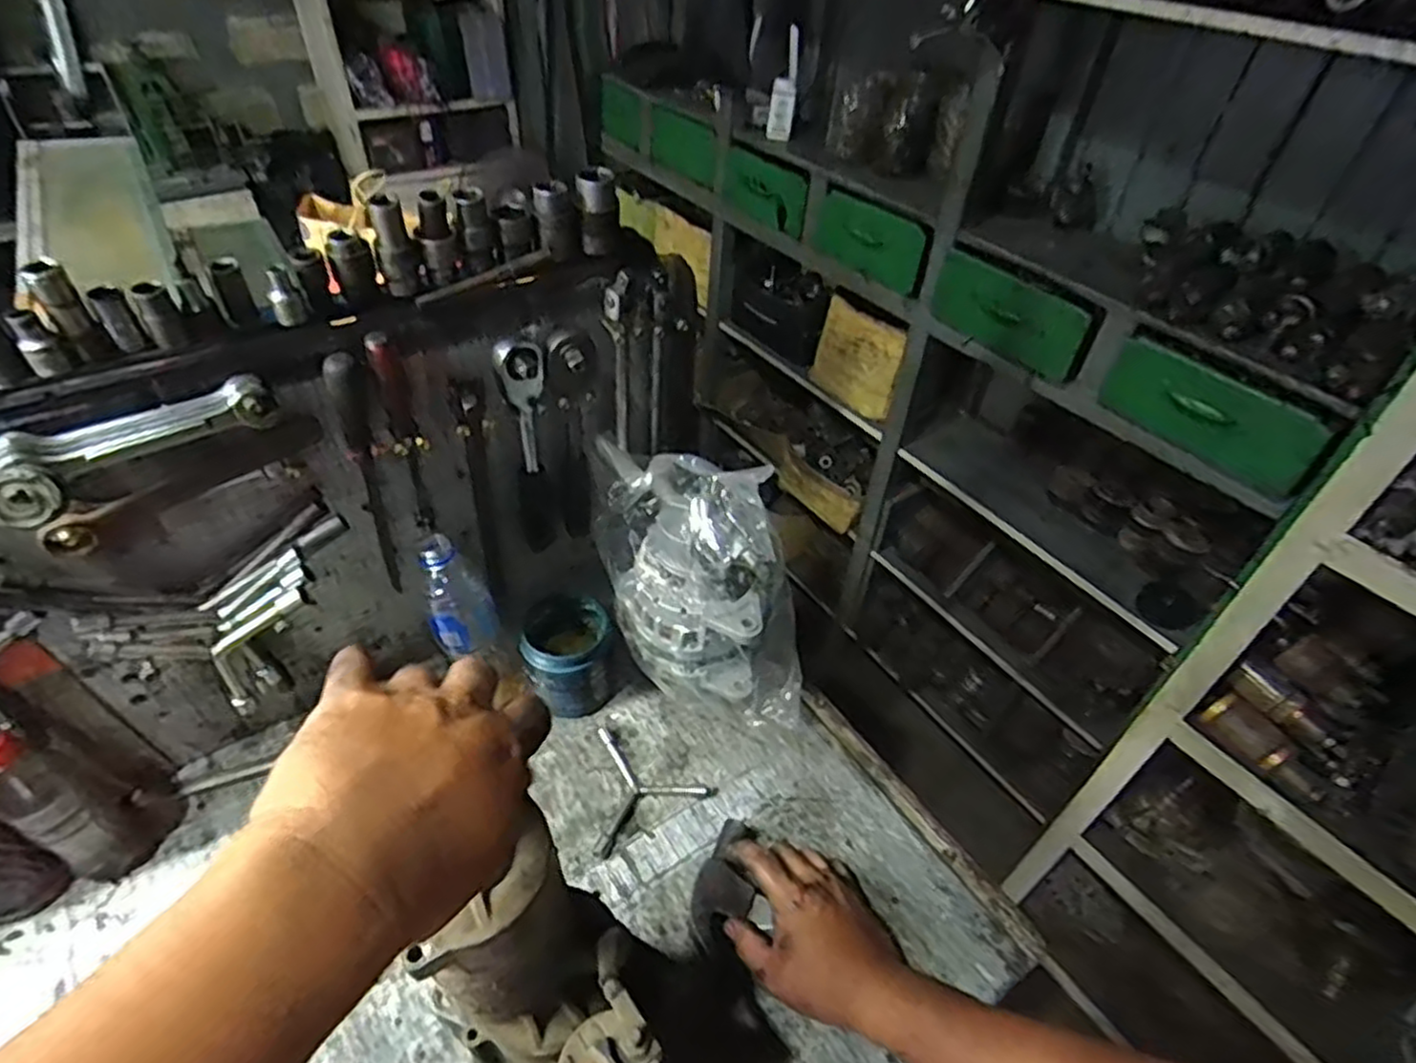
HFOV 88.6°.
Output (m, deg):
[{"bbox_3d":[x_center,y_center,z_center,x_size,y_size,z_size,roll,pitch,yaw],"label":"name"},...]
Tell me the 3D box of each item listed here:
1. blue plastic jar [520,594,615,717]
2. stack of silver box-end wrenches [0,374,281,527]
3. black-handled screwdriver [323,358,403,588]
[{"bbox_3d":[-0.147,0.131,0.759,0.084,0.106,0.078,2,43,-2],"label":"blue plastic jar"},{"bbox_3d":[-0.376,-0.061,0.479,0.049,0.028,0.165,36,52,29],"label":"stack of silver box-end wrenches"},{"bbox_3d":[-0.284,-0.042,0.618,0.024,0.237,0.023,-32,54,-32],"label":"black-handled screwdriver"}]

